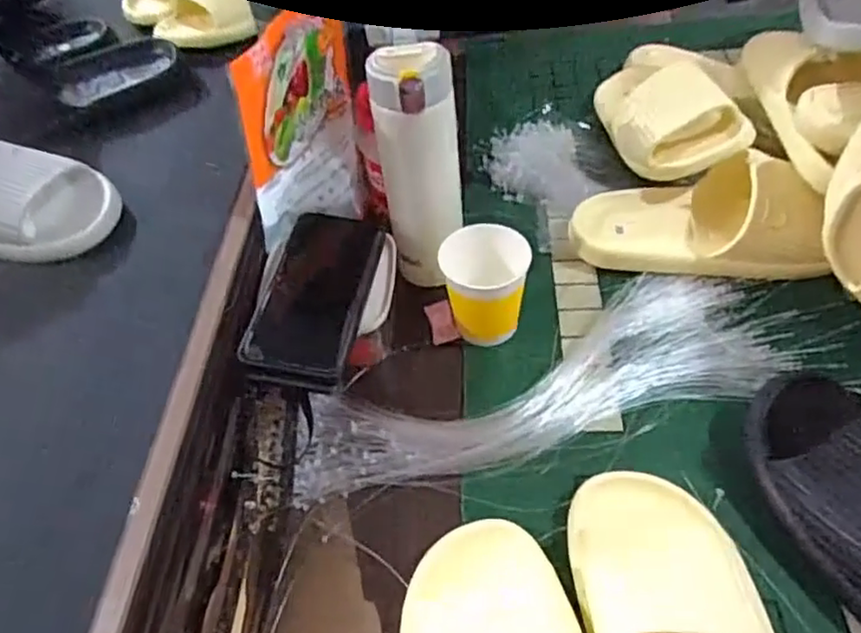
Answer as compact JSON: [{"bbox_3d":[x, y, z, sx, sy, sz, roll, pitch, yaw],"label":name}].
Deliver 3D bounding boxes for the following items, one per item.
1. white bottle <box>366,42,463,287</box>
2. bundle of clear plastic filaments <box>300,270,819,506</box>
[{"bbox_3d":[-0.007,-0.118,0.546,0.064,0.201,0.058,-8,49,-2],"label":"white bottle"},{"bbox_3d":[0.091,0.044,0.528,0.404,0.017,0.119,-13,49,-6],"label":"bundle of clear plastic filaments"}]

